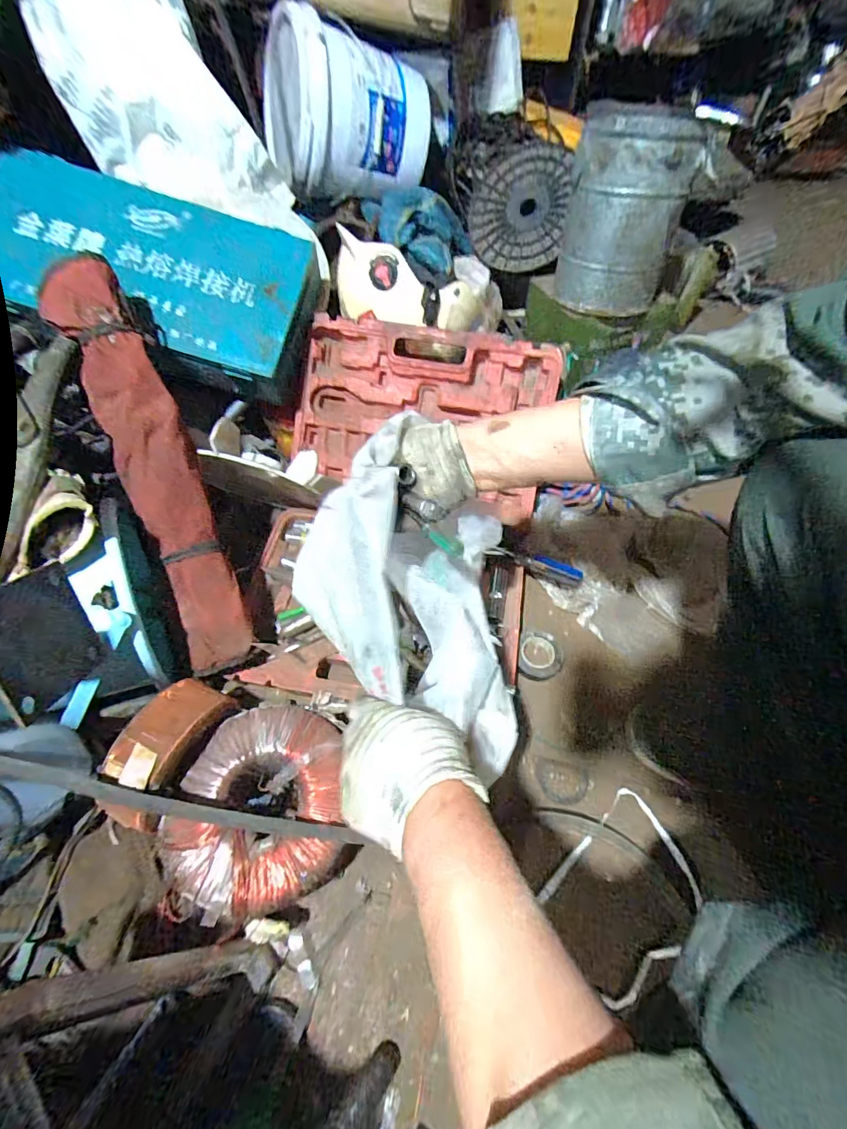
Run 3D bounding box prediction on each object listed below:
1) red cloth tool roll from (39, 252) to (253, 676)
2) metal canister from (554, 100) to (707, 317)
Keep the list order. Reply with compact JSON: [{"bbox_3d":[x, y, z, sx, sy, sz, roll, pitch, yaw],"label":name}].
[{"bbox_3d":[-0.306,-0.109,0.511,0.088,0.046,0.481,-20,96,-12],"label":"red cloth tool roll"},{"bbox_3d":[0.342,-0.599,0.771,0.181,0.234,0.185,11,55,9],"label":"metal canister"}]

